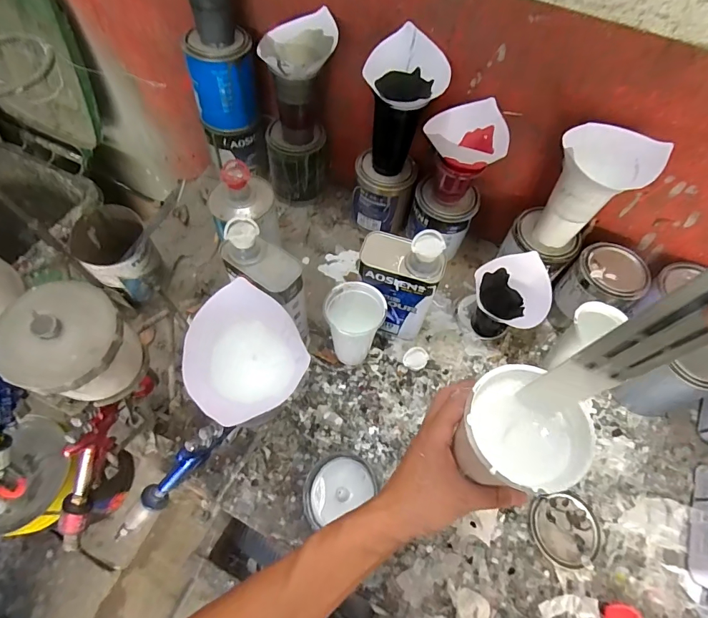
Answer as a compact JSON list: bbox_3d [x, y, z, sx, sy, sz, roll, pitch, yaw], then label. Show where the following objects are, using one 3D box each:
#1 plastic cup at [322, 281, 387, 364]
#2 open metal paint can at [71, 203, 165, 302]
[{"bbox_3d":[0.000,0.022,0.639,0.081,0.140,0.086,25,64,9],"label":"plastic cup"},{"bbox_3d":[-0.362,-0.081,0.653,0.100,0.123,0.103,2,62,-3],"label":"open metal paint can"}]

